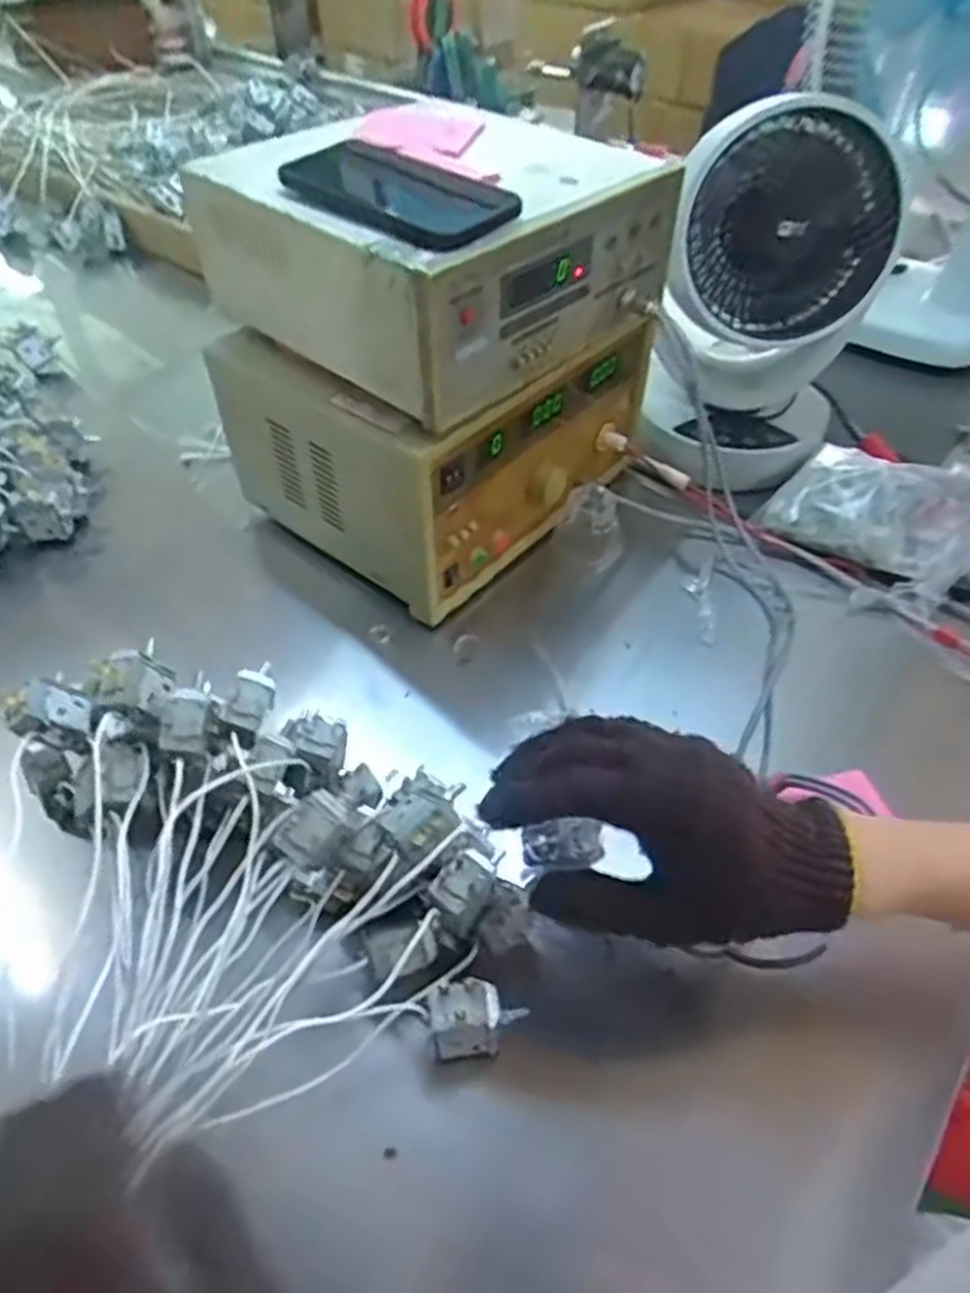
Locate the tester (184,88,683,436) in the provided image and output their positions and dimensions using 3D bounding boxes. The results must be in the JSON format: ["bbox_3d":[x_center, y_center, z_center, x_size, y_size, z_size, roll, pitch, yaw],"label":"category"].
[{"bbox_3d":[-0.030,-0.316,0.599,0.282,0.120,0.257,-33,58,-27],"label":"tester"}]

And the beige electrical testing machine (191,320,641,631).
[{"bbox_3d":[-0.035,-0.217,0.719,0.251,0.169,0.311,35,56,24],"label":"beige electrical testing machine"}]

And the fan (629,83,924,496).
[{"bbox_3d":[0.267,-0.331,0.735,0.177,0.303,0.223,17,50,11],"label":"fan"}]

